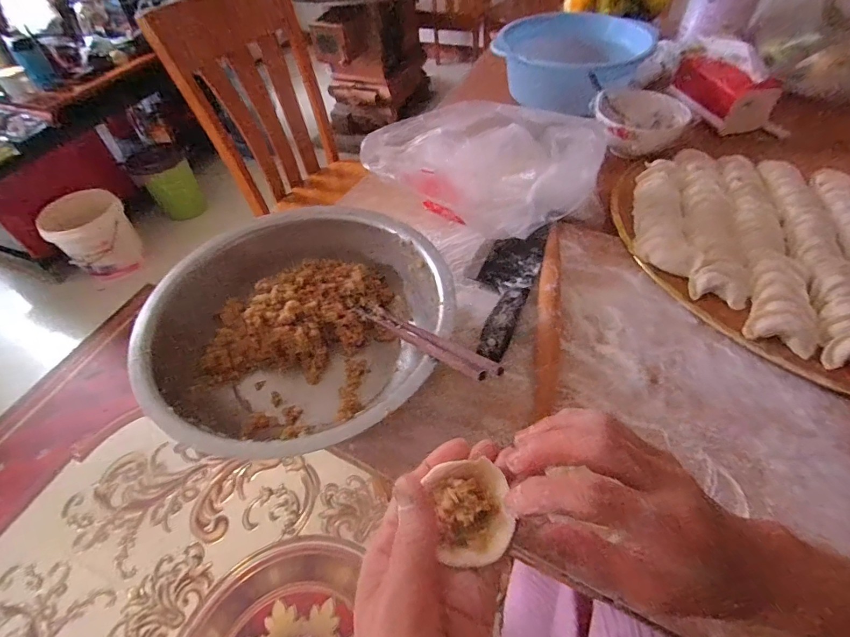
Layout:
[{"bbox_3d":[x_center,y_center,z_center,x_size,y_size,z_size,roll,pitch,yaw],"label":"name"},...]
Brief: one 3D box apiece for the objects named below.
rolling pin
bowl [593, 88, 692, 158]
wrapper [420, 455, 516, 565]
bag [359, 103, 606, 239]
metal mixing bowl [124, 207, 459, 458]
[{"bbox_3d":[0.136,-0.013,0.452,0.027,0.025,0.247,8,52,9],"label":"rolling pin"},{"bbox_3d":[0.341,-0.323,0.678,0.138,0.053,0.123,-37,58,-24],"label":"bowl"},{"bbox_3d":[0.027,0.109,0.240,0.042,0.015,0.051,-11,52,-6],"label":"wrapper"},{"bbox_3d":[0.071,-0.201,0.551,0.282,0.113,0.177,22,56,19],"label":"bag"},{"bbox_3d":[-0.111,0.012,0.412,0.256,0.083,0.270,-1,51,2],"label":"metal mixing bowl"}]

